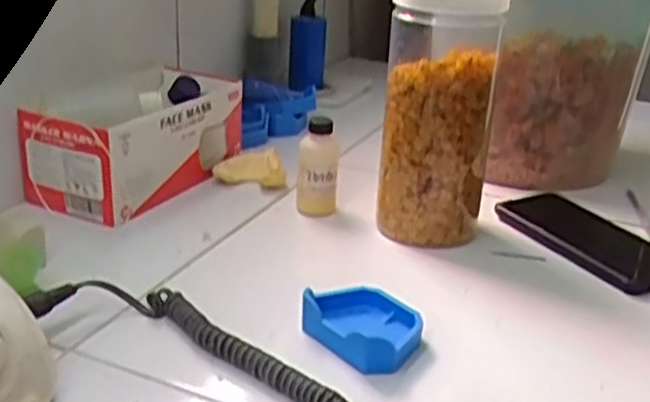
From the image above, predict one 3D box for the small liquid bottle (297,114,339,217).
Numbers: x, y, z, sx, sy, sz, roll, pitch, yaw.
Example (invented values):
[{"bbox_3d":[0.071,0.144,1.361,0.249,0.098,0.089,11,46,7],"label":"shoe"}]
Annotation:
[{"bbox_3d":[-0.006,-0.027,0.663,0.035,0.090,0.030,2,23,-3],"label":"small liquid bottle"}]

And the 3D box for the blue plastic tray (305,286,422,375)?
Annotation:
[{"bbox_3d":[0.025,0.081,0.492,0.076,0.028,0.063,19,27,32],"label":"blue plastic tray"}]

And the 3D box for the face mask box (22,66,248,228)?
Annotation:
[{"bbox_3d":[-0.174,-0.059,0.708,0.115,0.090,0.197,13,24,20],"label":"face mask box"}]

